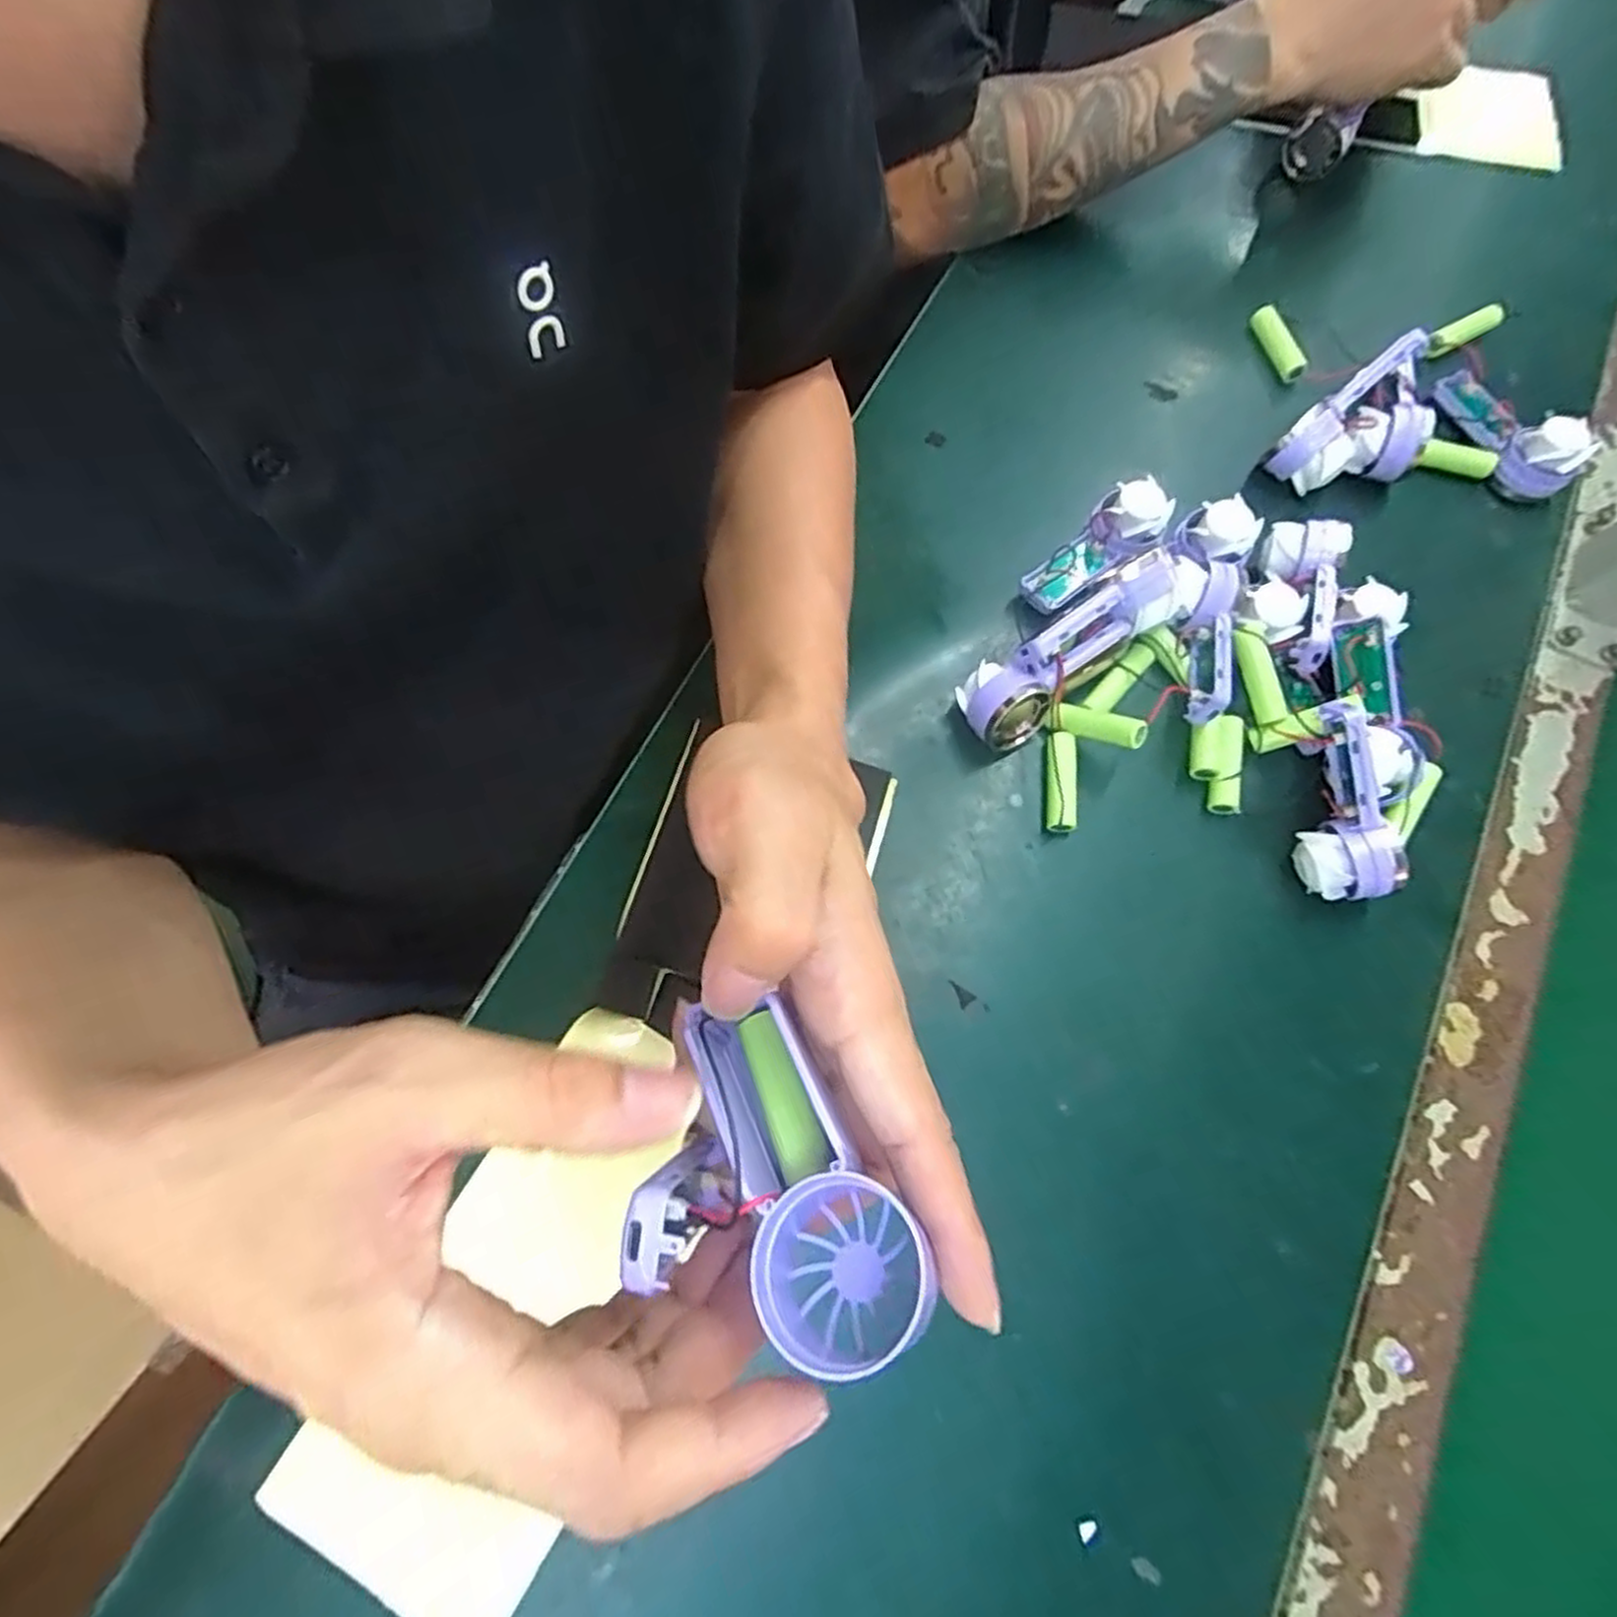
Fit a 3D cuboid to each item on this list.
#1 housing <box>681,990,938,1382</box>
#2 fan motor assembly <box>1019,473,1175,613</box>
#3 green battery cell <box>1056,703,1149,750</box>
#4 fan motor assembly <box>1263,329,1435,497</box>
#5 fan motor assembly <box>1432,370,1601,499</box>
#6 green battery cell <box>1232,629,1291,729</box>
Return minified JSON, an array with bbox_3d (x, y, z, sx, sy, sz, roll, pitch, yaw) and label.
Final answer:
[{"bbox_3d":[-0.005,0.091,0.199,0.039,0.029,0.093,-25,65,-9],"label":"housing"},{"bbox_3d":[0.158,-0.142,0.430,0.091,0.028,0.035,-42,79,-13],"label":"fan motor assembly"},{"bbox_3d":[0.147,-0.042,0.389,0.044,0.013,0.014,24,71,38],"label":"green battery cell"},{"bbox_3d":[0.326,-0.222,0.452,0.096,0.043,0.062,-42,79,-13],"label":"fan motor assembly"},{"bbox_3d":[0.419,-0.230,0.470,0.030,0.037,0.096,-15,60,-6],"label":"fan motor assembly"},{"bbox_3d":[0.227,-0.066,0.395,0.012,0.016,0.048,-18,88,-7],"label":"green battery cell"}]

